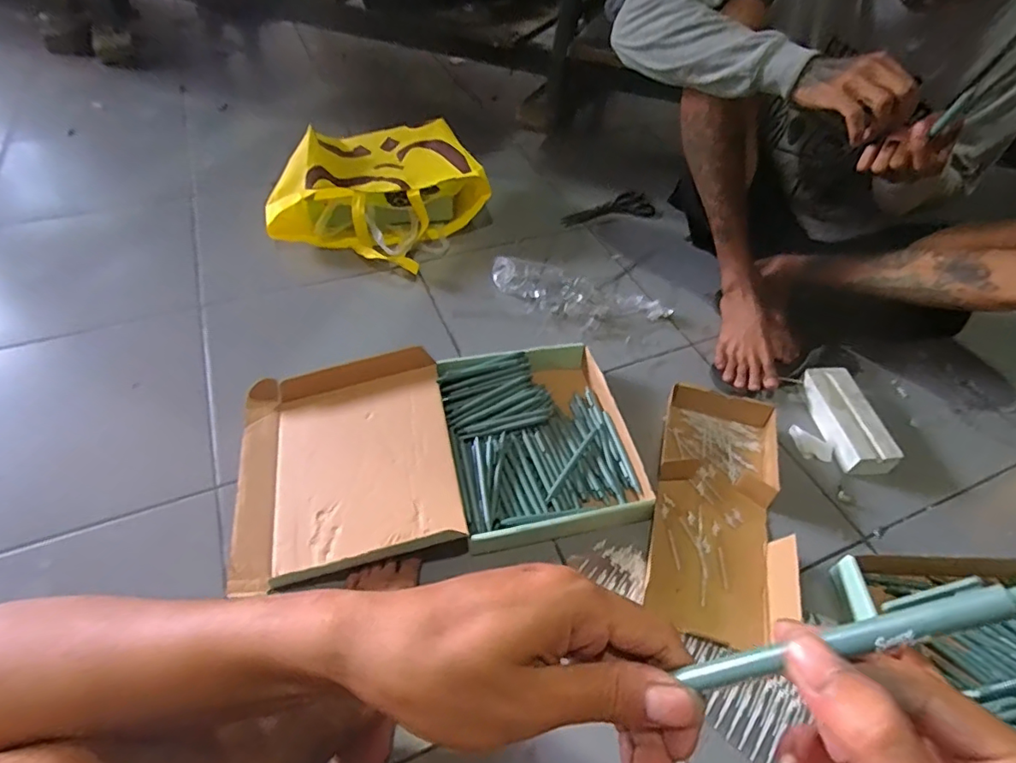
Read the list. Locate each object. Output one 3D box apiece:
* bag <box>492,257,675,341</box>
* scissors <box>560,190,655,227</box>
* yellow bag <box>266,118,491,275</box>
[{"bbox_3d":[0.132,-0.164,1.045,0.345,0.041,0.121,21,50,14],"label":"bag"},{"bbox_3d":[0.231,-0.409,1.286,0.226,0.012,0.109,-11,50,-14],"label":"scissors"},{"bbox_3d":[-0.269,-0.417,1.192,0.435,0.135,0.408,16,49,10],"label":"yellow bag"}]

